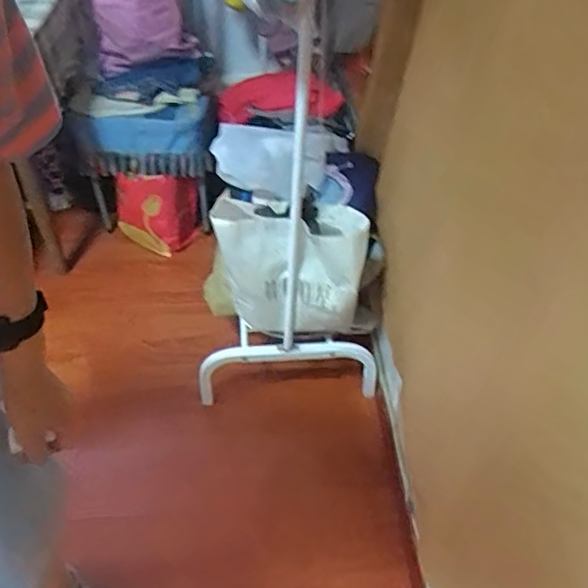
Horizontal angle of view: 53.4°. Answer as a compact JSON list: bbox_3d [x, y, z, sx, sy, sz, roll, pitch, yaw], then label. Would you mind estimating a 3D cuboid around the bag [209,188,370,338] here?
[{"bbox_3d":[-0.009,-0.041,1.219,0.298,0.313,0.104,9,46,7],"label":"bag"}]

